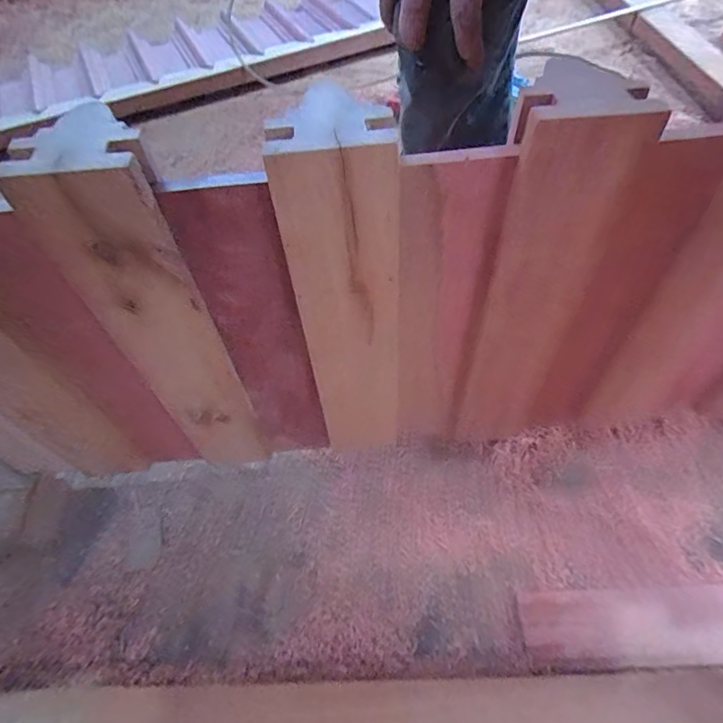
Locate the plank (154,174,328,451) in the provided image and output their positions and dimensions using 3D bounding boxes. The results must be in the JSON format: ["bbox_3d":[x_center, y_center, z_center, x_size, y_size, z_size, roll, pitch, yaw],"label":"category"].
[{"bbox_3d":[-0.081,-0.004,0.433,0.068,0.351,0.011,-10,55,-5],"label":"plank"}]

